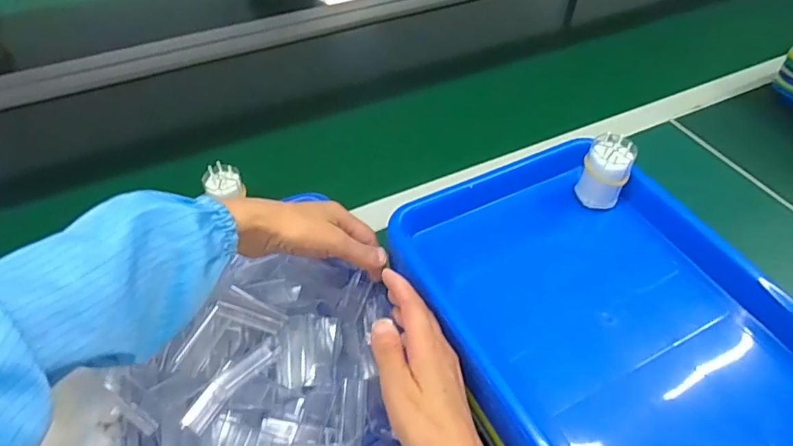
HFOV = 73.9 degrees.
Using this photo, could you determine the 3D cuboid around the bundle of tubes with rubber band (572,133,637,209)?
[{"bbox_3d":[0.193,-0.046,0.491,0.039,0.065,0.036,19,50,15],"label":"bundle of tubes with rubber band"}]

